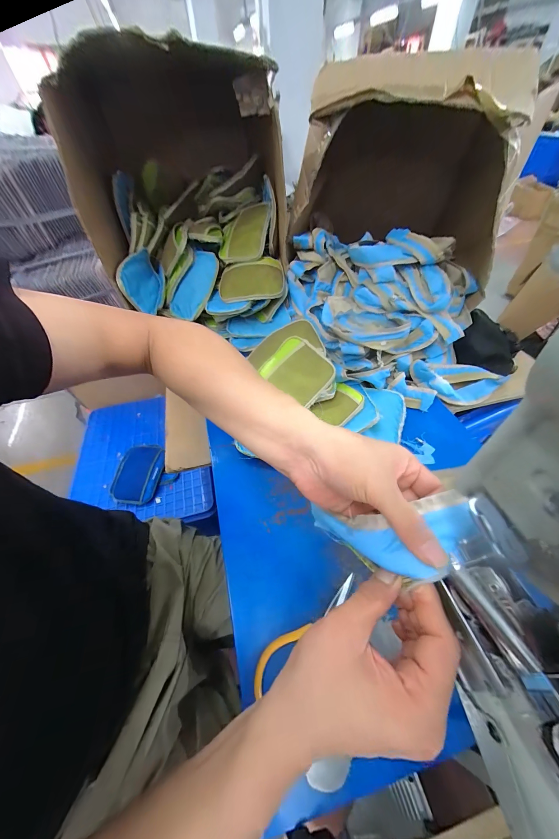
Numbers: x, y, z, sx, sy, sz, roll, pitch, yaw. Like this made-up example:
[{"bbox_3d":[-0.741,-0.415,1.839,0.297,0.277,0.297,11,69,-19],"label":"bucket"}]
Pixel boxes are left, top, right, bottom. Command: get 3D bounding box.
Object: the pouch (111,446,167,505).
[{"bbox_3d":[-0.482,0.184,0.935,0.171,0.041,0.198,5,51,8],"label":"pouch"}]

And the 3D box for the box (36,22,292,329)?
[{"bbox_3d":[-0.227,-0.623,0.742,0.452,0.471,0.459,-6,50,-1],"label":"box"}]

